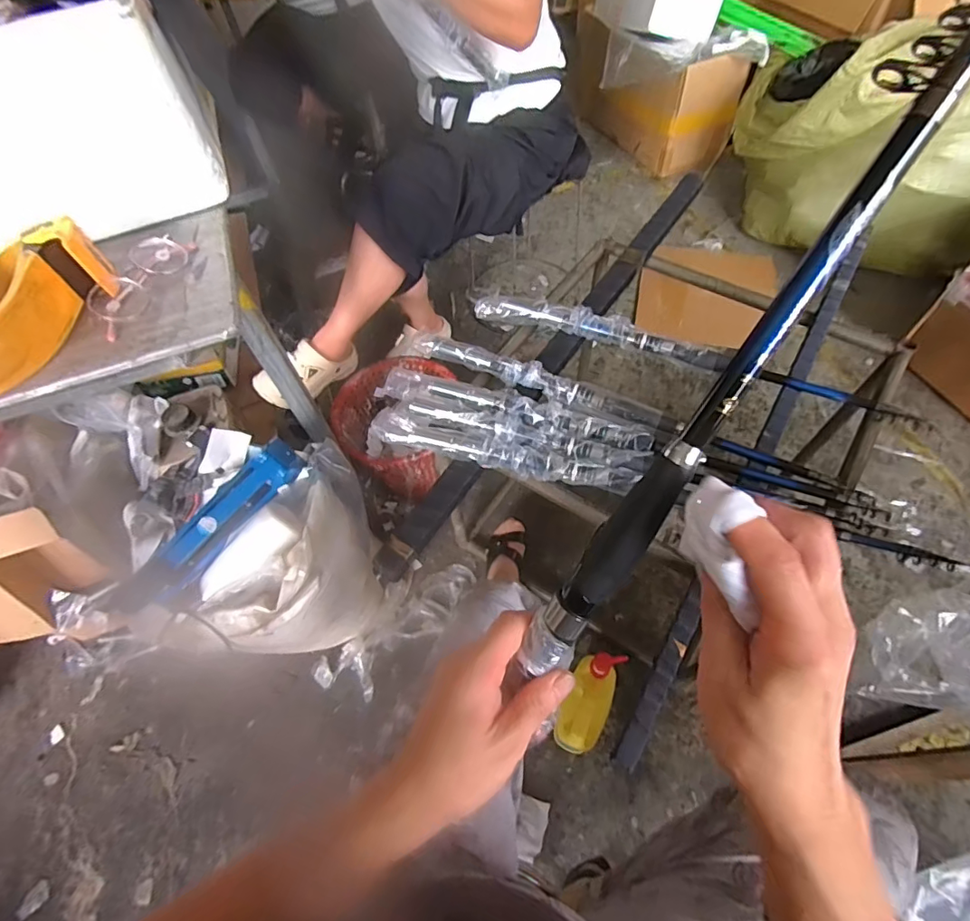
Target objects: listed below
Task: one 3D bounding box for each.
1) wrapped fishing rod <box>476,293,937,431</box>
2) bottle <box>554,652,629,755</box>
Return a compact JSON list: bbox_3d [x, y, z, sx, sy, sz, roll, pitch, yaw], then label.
[{"bbox_3d":[0.297,-0.160,0.766,0.660,0.050,0.051,17,62,14],"label":"wrapped fishing rod"},{"bbox_3d":[0.167,0.394,0.832,0.072,0.073,0.158,21,63,16],"label":"bottle"}]

